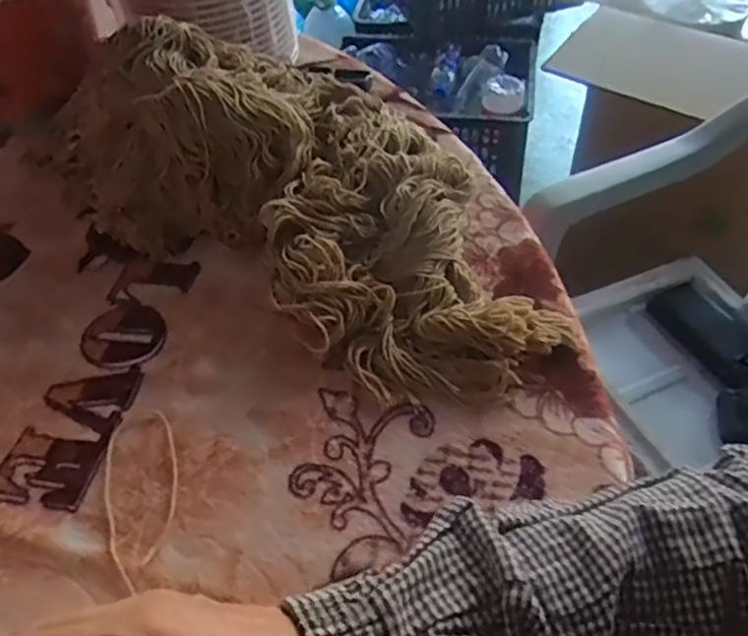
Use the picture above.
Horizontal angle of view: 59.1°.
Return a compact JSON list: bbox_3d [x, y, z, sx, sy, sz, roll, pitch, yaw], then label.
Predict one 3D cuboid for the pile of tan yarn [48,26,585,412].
[{"bbox_3d":[-0.050,-0.121,0.499,0.449,0.106,0.230,28,58,24],"label":"pile of tan yarn"}]

